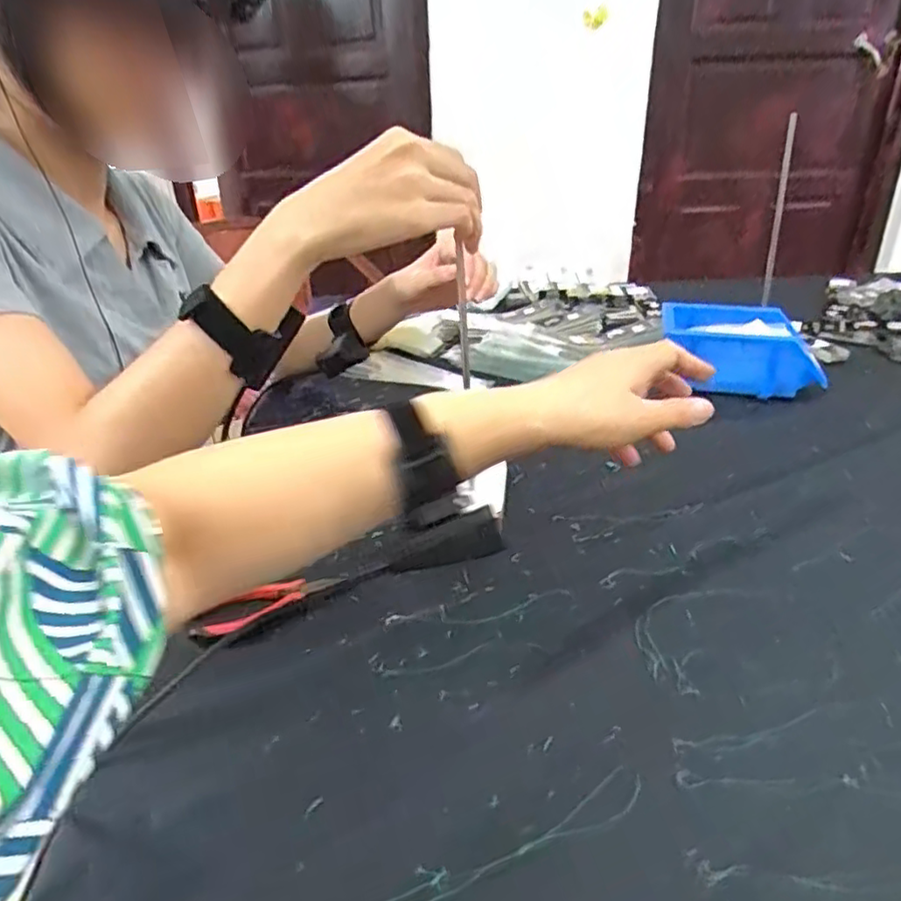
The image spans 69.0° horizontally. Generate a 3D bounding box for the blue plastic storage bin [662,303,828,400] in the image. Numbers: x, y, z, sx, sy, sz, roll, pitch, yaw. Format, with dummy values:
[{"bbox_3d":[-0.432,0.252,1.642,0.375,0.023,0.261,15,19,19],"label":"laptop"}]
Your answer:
[{"bbox_3d":[0.359,-0.129,0.831,0.175,0.077,0.140,5,30,8],"label":"blue plastic storage bin"}]

